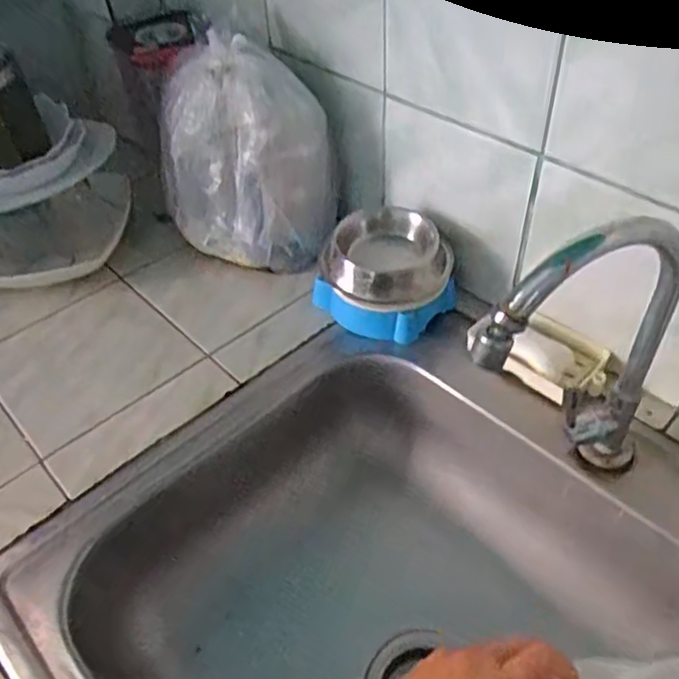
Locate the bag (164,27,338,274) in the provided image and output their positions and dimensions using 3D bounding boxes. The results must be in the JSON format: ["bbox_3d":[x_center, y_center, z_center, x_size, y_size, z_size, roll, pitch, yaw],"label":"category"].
[{"bbox_3d":[-0.110,-0.210,0.763,0.202,0.244,0.108,16,49,19],"label":"bag"}]

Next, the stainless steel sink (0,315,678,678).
[{"bbox_3d":[0.089,0.281,0.564,0.540,0.190,0.621,-37,53,-27],"label":"stainless steel sink"}]

